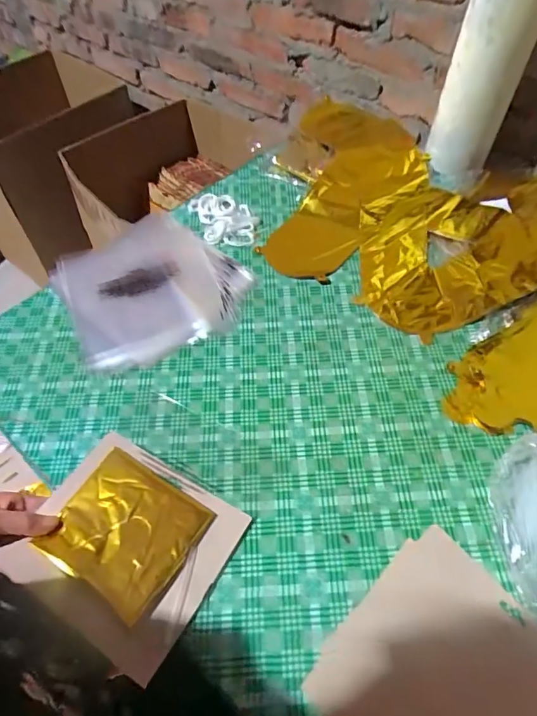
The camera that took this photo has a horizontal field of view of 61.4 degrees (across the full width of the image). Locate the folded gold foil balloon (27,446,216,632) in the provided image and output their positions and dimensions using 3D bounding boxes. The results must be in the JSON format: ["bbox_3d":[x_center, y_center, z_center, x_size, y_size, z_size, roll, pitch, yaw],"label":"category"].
[{"bbox_3d":[-0.141,0.168,0.445,0.135,0.014,0.117,26,58,17],"label":"folded gold foil balloon"}]

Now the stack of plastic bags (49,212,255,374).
[{"bbox_3d":[-0.163,-0.101,0.635,0.239,0.027,0.232,-29,59,-20],"label":"stack of plastic bags"}]

